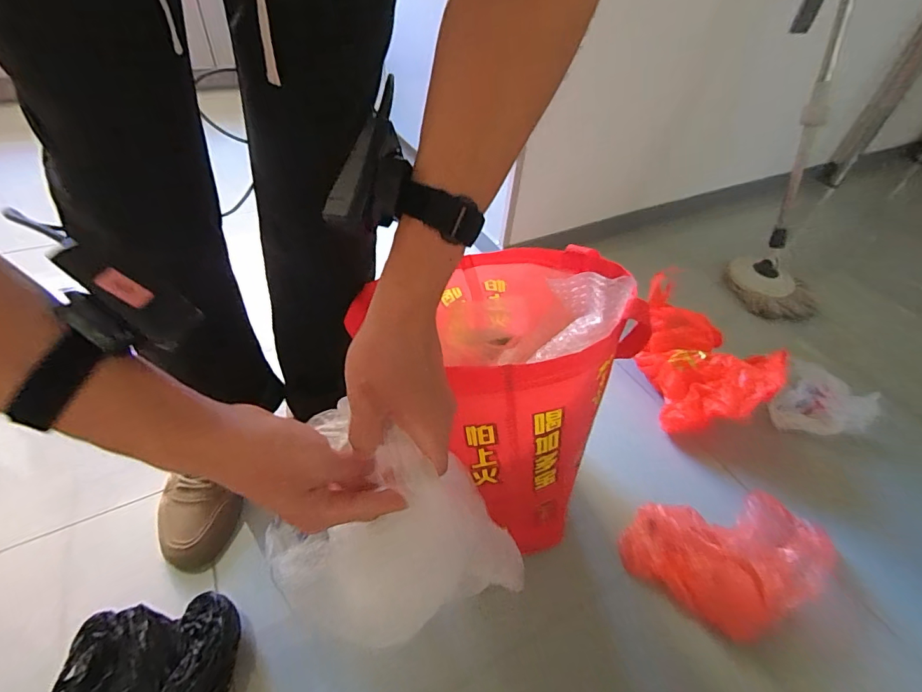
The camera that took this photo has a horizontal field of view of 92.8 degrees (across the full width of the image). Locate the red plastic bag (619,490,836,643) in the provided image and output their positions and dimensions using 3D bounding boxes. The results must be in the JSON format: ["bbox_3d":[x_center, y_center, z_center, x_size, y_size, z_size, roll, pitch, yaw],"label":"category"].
[{"bbox_3d":[0.402,0.303,0.637,0.298,0.077,0.184,-4,47,-12],"label":"red plastic bag"}]

